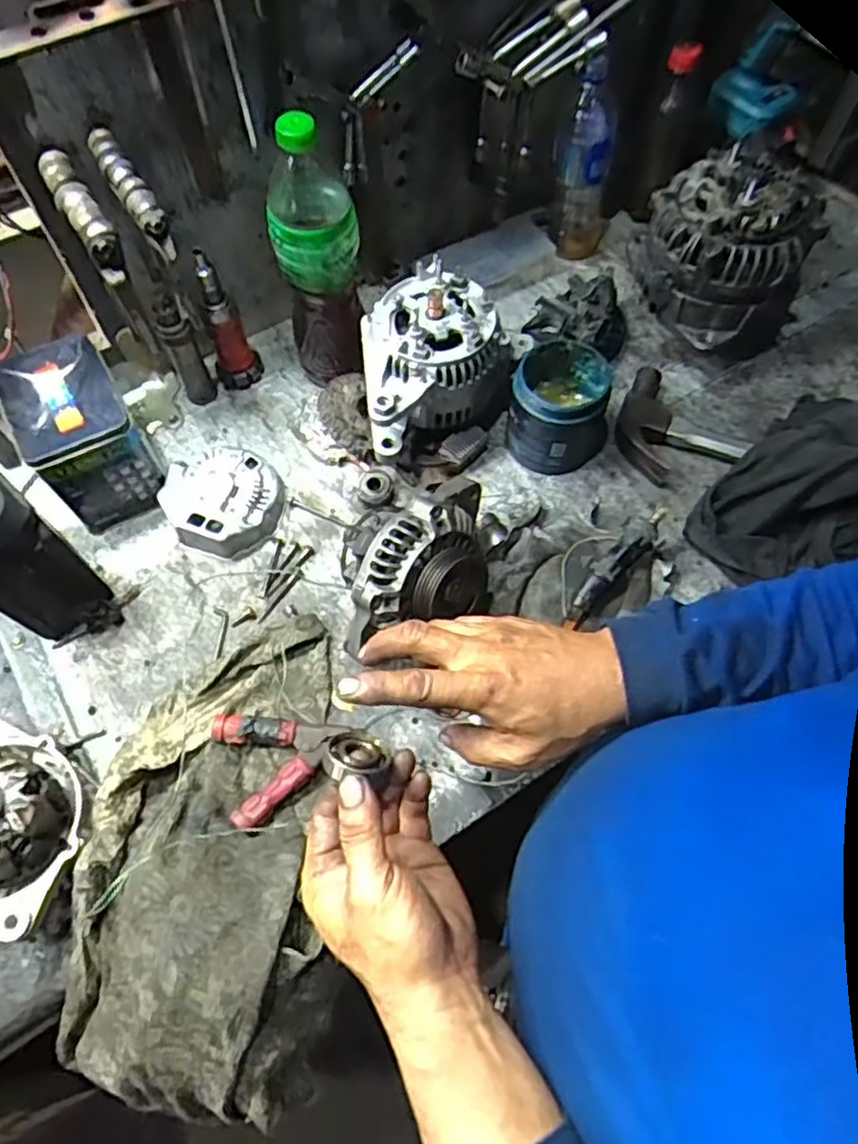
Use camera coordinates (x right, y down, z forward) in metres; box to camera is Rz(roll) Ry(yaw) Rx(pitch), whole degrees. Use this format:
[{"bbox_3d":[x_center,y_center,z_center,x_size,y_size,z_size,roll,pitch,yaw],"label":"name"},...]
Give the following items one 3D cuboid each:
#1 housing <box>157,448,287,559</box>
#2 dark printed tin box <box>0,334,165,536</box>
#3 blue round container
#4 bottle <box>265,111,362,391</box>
[{"bbox_3d":[-0.204,-0.073,0.683,0.107,0.035,0.106,0,63,0],"label":"housing"},{"bbox_3d":[-0.328,-0.132,0.655,0.088,0.142,0.127,-29,67,-14],"label":"dark printed tin box"},{"bbox_3d":[0.133,-0.165,0.692,0.098,0.097,0.098,16,64,8],"label":"blue round container"},{"bbox_3d":[-0.102,-0.288,0.644,0.079,0.245,0.068,-11,64,-6],"label":"bottle"}]

